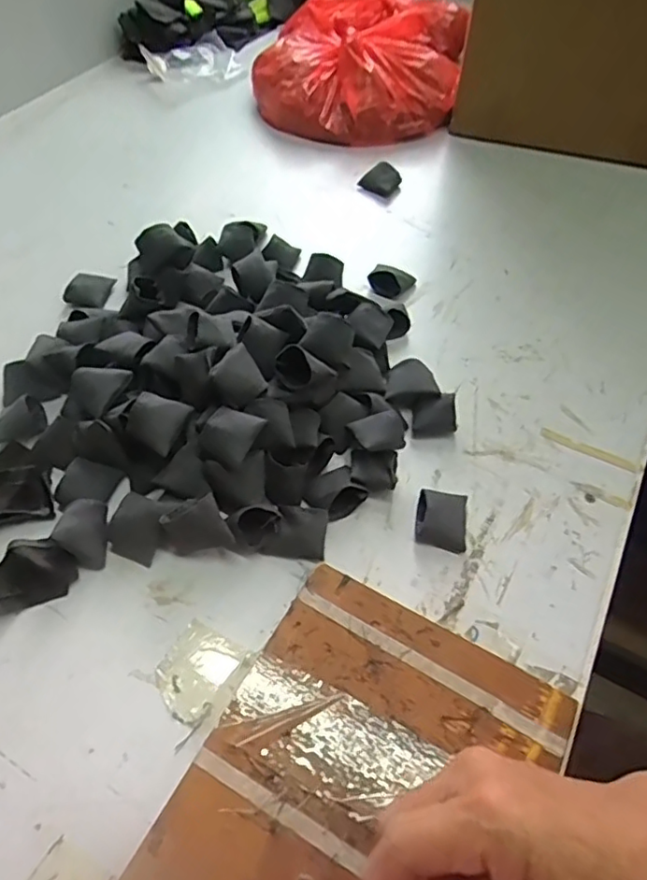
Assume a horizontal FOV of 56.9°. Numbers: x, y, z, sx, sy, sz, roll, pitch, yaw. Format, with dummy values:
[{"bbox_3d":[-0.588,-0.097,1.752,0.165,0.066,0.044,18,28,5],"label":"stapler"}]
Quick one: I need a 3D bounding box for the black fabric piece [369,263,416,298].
[{"bbox_3d":[0.065,-0.157,0.581,0.041,0.019,0.038,18,54,12],"label":"black fabric piece"}]

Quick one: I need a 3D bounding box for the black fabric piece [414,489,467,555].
[{"bbox_3d":[0.085,0.053,0.422,0.036,0.020,0.045,9,53,5],"label":"black fabric piece"}]

